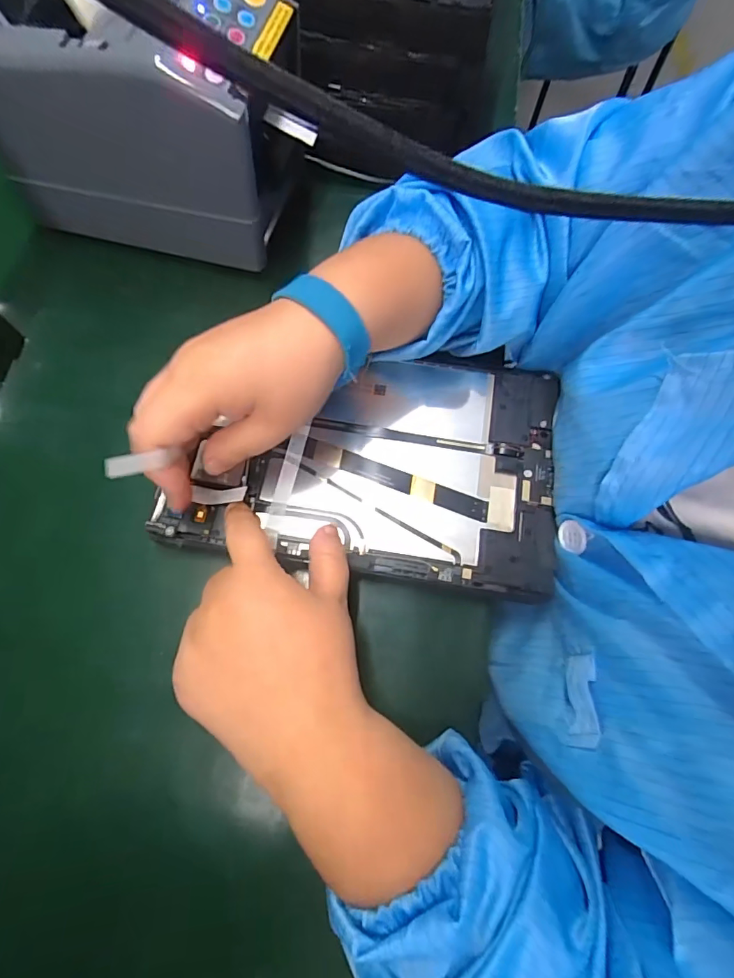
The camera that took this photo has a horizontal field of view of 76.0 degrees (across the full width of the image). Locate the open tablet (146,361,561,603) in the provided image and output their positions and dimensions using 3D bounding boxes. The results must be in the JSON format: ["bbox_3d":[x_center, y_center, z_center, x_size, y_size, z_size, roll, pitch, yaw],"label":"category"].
[{"bbox_3d":[0.001,-0.021,0.291,0.225,0.006,0.143,8,72,3],"label":"open tablet"}]

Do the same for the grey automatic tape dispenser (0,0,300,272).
[{"bbox_3d":[-0.137,-0.249,0.315,0.199,0.120,0.108,14,73,5],"label":"grey automatic tape dispenser"}]

